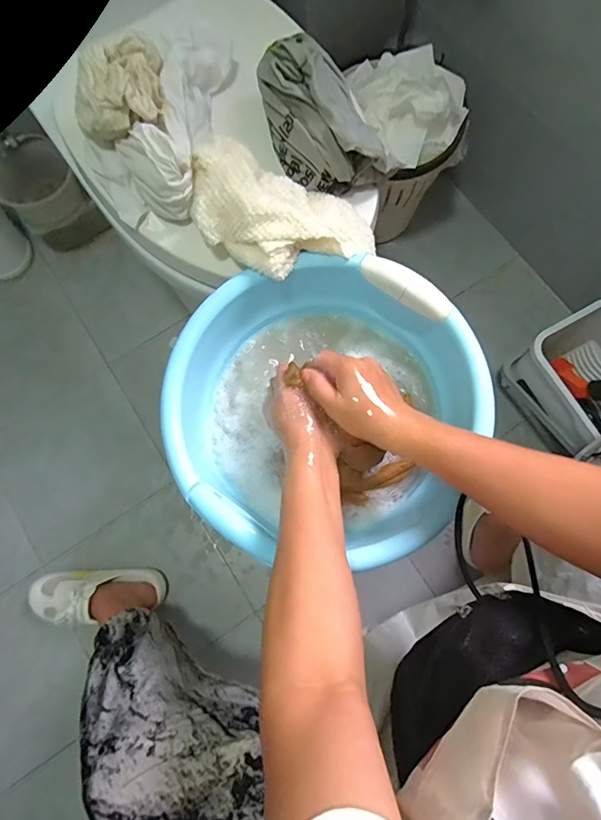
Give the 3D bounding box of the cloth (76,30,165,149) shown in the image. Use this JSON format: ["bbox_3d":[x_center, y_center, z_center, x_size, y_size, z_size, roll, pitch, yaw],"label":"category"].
[{"bbox_3d":[-0.204,-0.358,0.491,0.090,0.062,0.104,0,75,2],"label":"cloth"}]

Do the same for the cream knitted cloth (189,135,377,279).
[{"bbox_3d":[-0.026,-0.215,0.490,0.208,0.074,0.125,22,77,8],"label":"cream knitted cloth"}]

